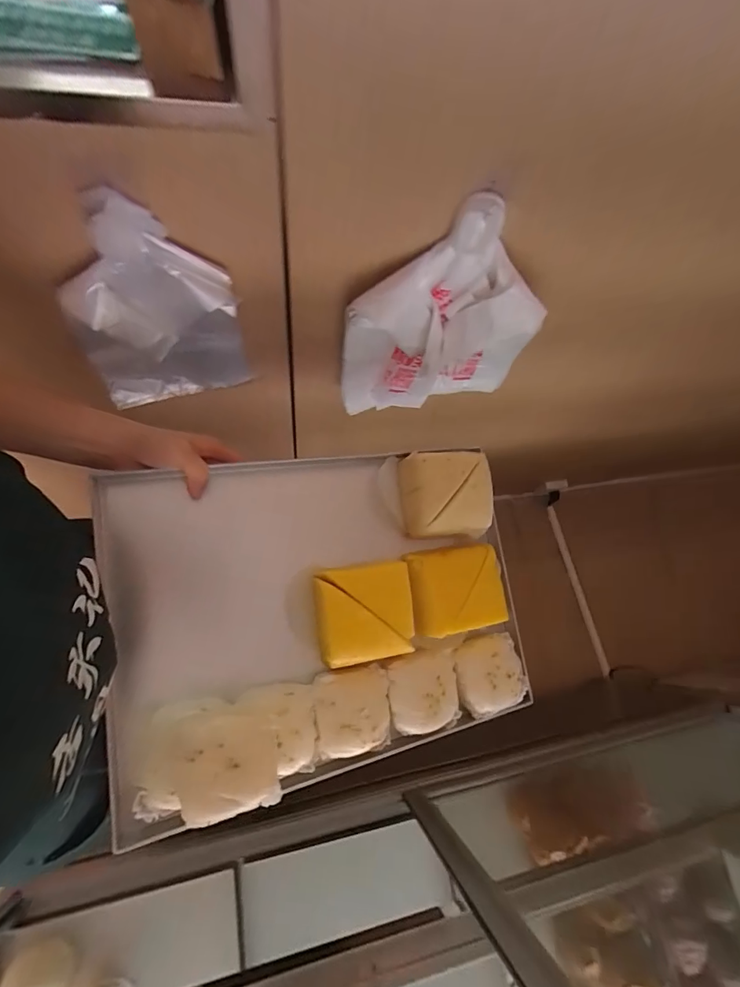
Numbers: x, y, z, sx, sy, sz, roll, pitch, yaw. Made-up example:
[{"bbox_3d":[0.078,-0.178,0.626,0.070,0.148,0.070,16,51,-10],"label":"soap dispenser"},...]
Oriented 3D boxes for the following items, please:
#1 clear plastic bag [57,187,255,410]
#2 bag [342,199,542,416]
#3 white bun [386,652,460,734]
[{"bbox_3d":[-0.242,-0.189,0.462,0.183,0.247,0.047,-18,73,-9],"label":"clear plastic bag"},{"bbox_3d":[0.093,-0.212,0.551,0.252,0.320,0.060,3,71,-2],"label":"bag"},{"bbox_3d":[0.060,0.224,0.469,0.078,0.031,0.082,-1,71,-3],"label":"white bun"}]

